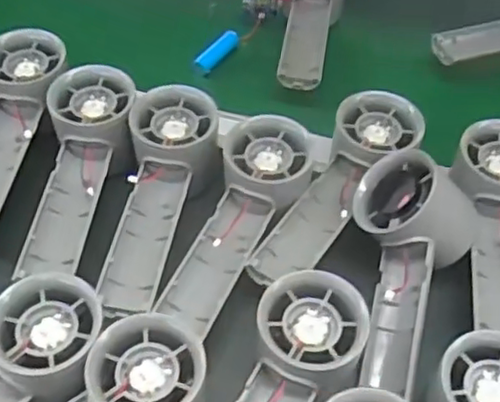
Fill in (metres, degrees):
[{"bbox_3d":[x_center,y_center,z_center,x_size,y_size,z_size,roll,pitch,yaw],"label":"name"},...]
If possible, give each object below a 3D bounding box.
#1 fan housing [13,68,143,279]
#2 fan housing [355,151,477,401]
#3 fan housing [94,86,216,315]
[{"bbox_3d":[-0.109,-0.019,0.424,0.059,0.030,0.148,8,64,3],"label":"fan housing"},{"bbox_3d":[0.094,0.044,0.379,0.073,0.045,0.150,9,71,5],"label":"fan housing"},{"bbox_3d":[-0.059,-0.001,0.416,0.054,0.033,0.155,10,64,5],"label":"fan housing"}]

